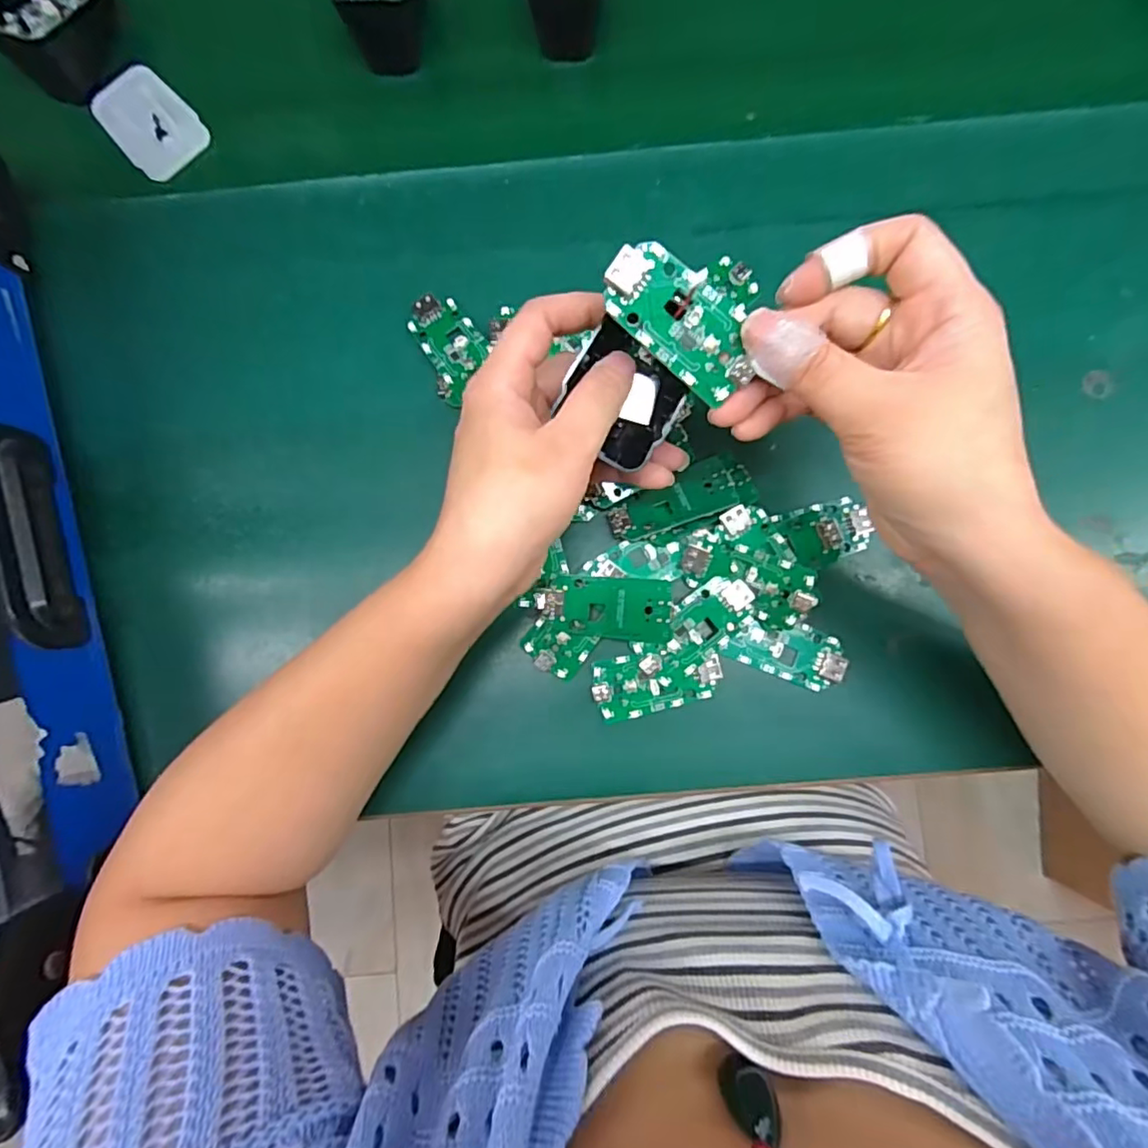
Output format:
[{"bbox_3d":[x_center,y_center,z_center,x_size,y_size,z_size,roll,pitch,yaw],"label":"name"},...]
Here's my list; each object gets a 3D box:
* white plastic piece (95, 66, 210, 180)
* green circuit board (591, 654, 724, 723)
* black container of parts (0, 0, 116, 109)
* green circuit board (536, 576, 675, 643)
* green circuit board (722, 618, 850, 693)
[{"bbox_3d":[-0.250,-0.266,0.352,0.045,0.006,0.067,-45,86,-3],"label":"white plastic piece"},{"bbox_3d":[0.042,0.054,0.300,0.063,0.005,0.030,-15,85,-1],"label":"green circuit board"},{"bbox_3d":[-0.297,-0.312,0.335,0.045,0.038,0.070,14,85,1],"label":"black container of parts"},{"bbox_3d":[0.016,0.017,0.297,0.066,0.004,0.030,3,96,4],"label":"green circuit board"},{"bbox_3d":[0.108,0.039,0.301,0.058,0.006,0.028,20,85,2],"label":"green circuit board"}]

